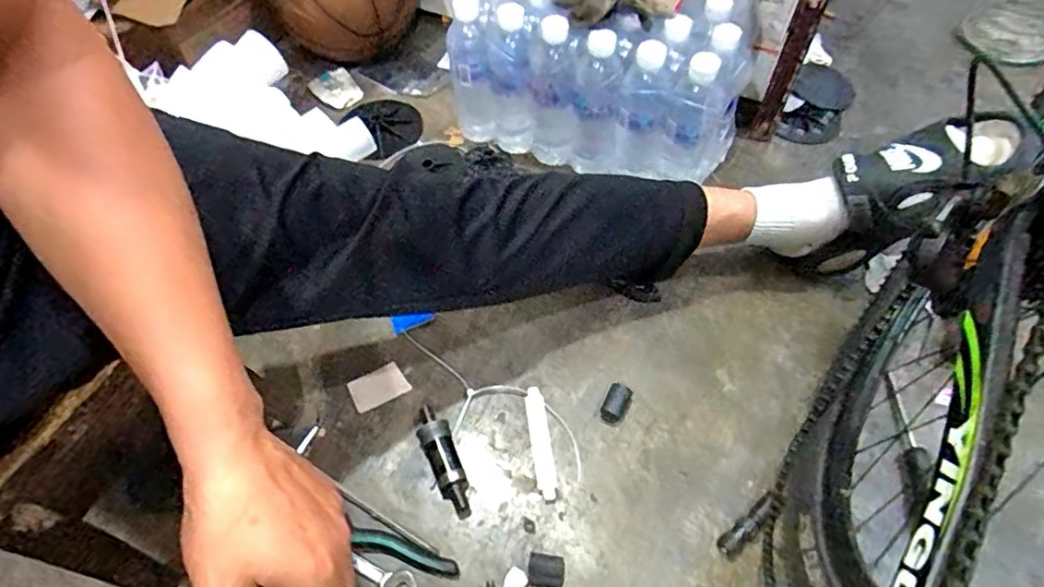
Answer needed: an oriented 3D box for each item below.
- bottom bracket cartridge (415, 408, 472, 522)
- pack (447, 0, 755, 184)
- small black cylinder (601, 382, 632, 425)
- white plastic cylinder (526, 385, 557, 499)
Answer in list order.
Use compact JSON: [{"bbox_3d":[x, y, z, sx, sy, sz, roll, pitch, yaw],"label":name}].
[{"bbox_3d":[-0.083,0.176,0.620,0.032,0.029,0.123,-22,60,-12],"label":"bottom bracket cartridge"},{"bbox_3d":[0.116,-0.323,0.815,0.375,0.216,0.232,21,61,14],"label":"pack"},{"bbox_3d":[0.107,0.125,0.655,0.026,0.021,0.043,24,61,16],"label":"small black cylinder"},{"bbox_3d":[0.022,0.160,0.629,0.019,0.020,0.117,-7,58,-3],"label":"white plastic cylinder"}]

